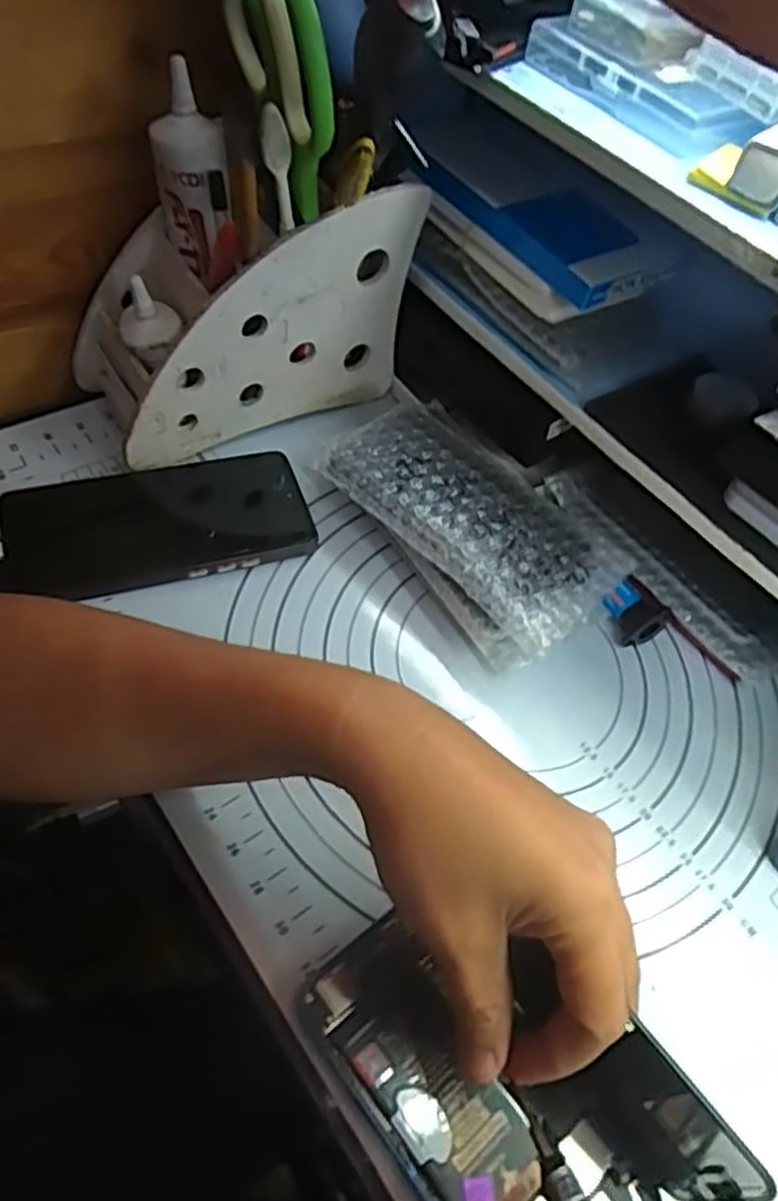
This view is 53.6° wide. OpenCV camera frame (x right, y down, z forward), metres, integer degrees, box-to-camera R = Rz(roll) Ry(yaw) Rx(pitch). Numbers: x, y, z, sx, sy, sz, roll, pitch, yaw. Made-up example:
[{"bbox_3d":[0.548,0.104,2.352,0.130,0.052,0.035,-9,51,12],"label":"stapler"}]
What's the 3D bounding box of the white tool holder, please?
[{"bbox_3d":[-0.083,-0.170,0.458,0.197,0.128,0.077,-21,61,-23],"label":"white tool holder"}]

